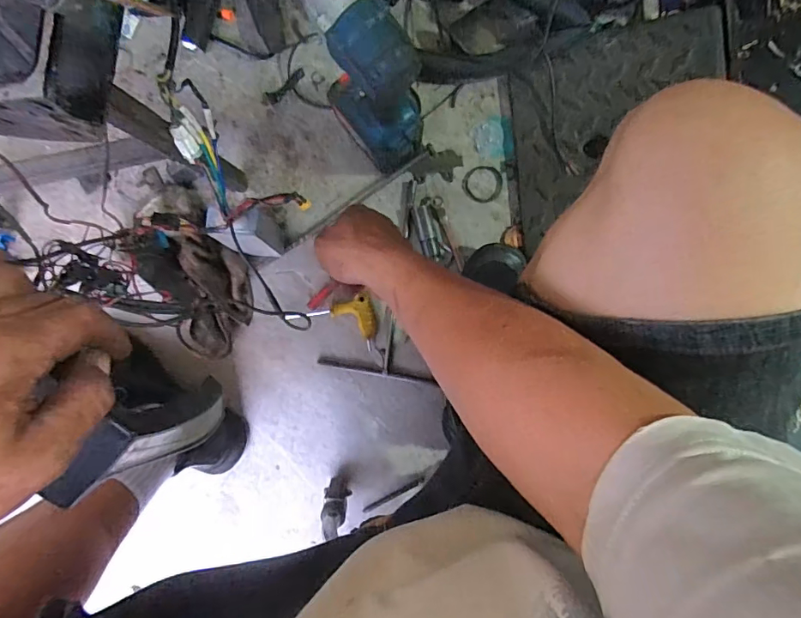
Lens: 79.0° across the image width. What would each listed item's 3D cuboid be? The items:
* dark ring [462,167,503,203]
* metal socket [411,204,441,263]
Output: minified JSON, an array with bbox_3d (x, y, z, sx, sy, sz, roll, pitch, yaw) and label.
[{"bbox_3d":[0.117,-0.176,0.687,0.056,0.004,0.052,0,91,1],"label":"dark ring"},{"bbox_3d":[0.037,-0.106,0.675,0.027,0.019,0.076,-14,90,1],"label":"metal socket"}]

